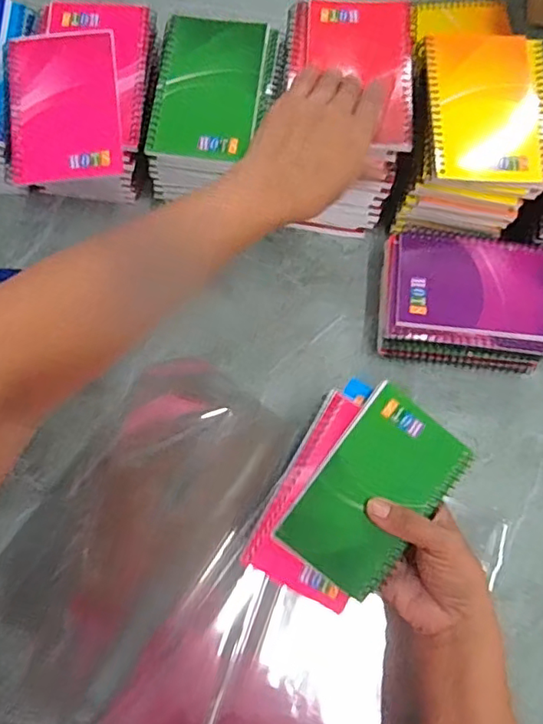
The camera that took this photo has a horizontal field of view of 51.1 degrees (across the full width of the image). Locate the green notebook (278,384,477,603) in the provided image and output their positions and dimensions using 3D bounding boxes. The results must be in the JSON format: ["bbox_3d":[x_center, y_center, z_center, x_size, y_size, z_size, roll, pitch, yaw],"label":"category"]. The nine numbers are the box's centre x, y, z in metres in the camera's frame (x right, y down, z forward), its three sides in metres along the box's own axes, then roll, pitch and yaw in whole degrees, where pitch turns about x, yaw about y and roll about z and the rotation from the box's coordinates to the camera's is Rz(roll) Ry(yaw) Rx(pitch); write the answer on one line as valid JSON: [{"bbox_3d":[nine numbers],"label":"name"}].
[{"bbox_3d":[0.071,0.089,0.386,0.081,0.005,0.128,39,83,-3],"label":"green notebook"}]

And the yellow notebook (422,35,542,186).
[{"bbox_3d":[0.162,-0.197,0.436,0.086,0.014,0.129,1,75,-1],"label":"yellow notebook"}]

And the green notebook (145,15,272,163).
[{"bbox_3d":[-0.050,-0.219,0.454,0.082,0.010,0.126,6,75,1],"label":"green notebook"}]

